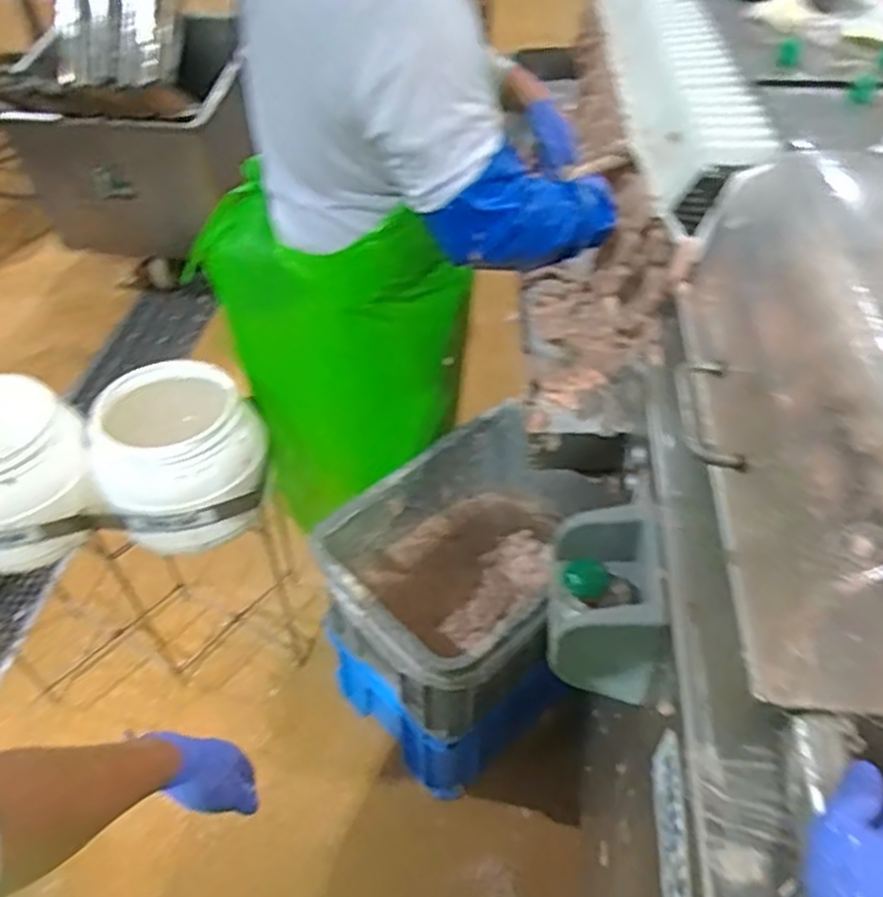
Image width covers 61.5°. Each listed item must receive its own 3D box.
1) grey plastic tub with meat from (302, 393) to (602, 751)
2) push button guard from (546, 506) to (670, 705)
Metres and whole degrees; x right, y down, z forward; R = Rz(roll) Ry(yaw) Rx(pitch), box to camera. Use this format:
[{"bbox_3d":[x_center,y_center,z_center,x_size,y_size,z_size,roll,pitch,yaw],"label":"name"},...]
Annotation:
[{"bbox_3d":[0.060,0.196,1.325,0.370,0.226,0.515,31,53,26],"label":"grey plastic tub with meat"},{"bbox_3d":[0.169,0.158,0.780,0.101,0.133,0.151,4,46,4],"label":"push button guard"}]

